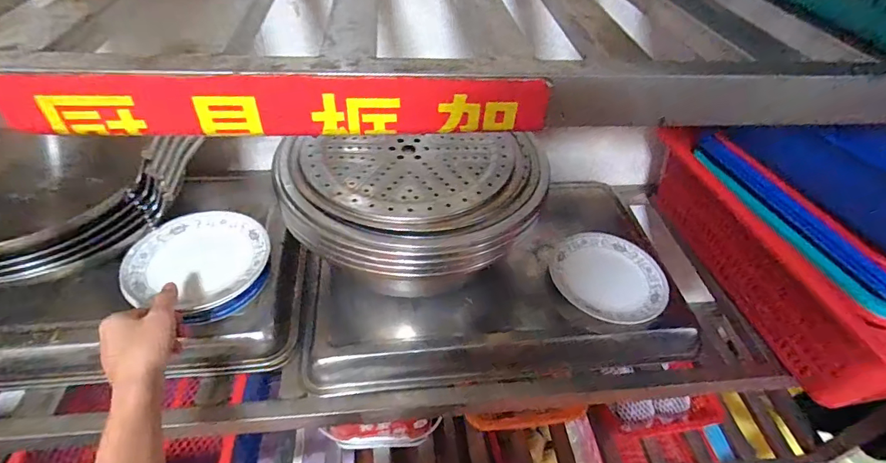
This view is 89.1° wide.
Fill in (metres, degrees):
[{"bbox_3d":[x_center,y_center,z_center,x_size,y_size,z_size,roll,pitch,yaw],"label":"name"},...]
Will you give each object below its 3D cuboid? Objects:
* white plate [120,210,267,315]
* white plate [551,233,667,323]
[{"bbox_3d":[-0.321,0.034,0.591,0.168,0.024,0.156,1,43,-1],"label":"white plate"},{"bbox_3d":[0.246,0.068,0.678,0.162,0.026,0.151,1,43,-1],"label":"white plate"}]

